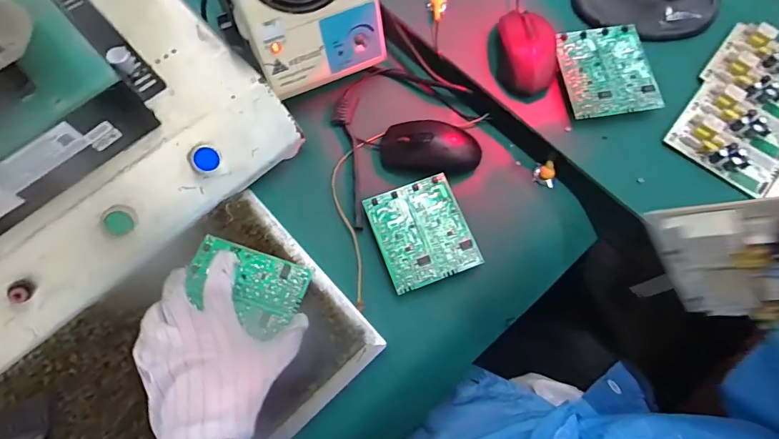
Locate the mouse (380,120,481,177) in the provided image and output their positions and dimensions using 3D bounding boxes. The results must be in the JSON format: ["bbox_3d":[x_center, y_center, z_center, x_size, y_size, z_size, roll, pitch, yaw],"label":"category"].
[{"bbox_3d":[0.047,-0.083,0.499,0.114,0.032,0.061,9,72,5],"label":"mouse"}]

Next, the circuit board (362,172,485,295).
[{"bbox_3d":[0.035,0.014,0.475,0.096,0.020,0.110,-21,72,-5],"label":"circuit board"}]

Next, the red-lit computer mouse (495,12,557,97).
[{"bbox_3d":[0.156,-0.191,0.497,0.064,0.038,0.105,0,72,2],"label":"red-lit computer mouse"}]

